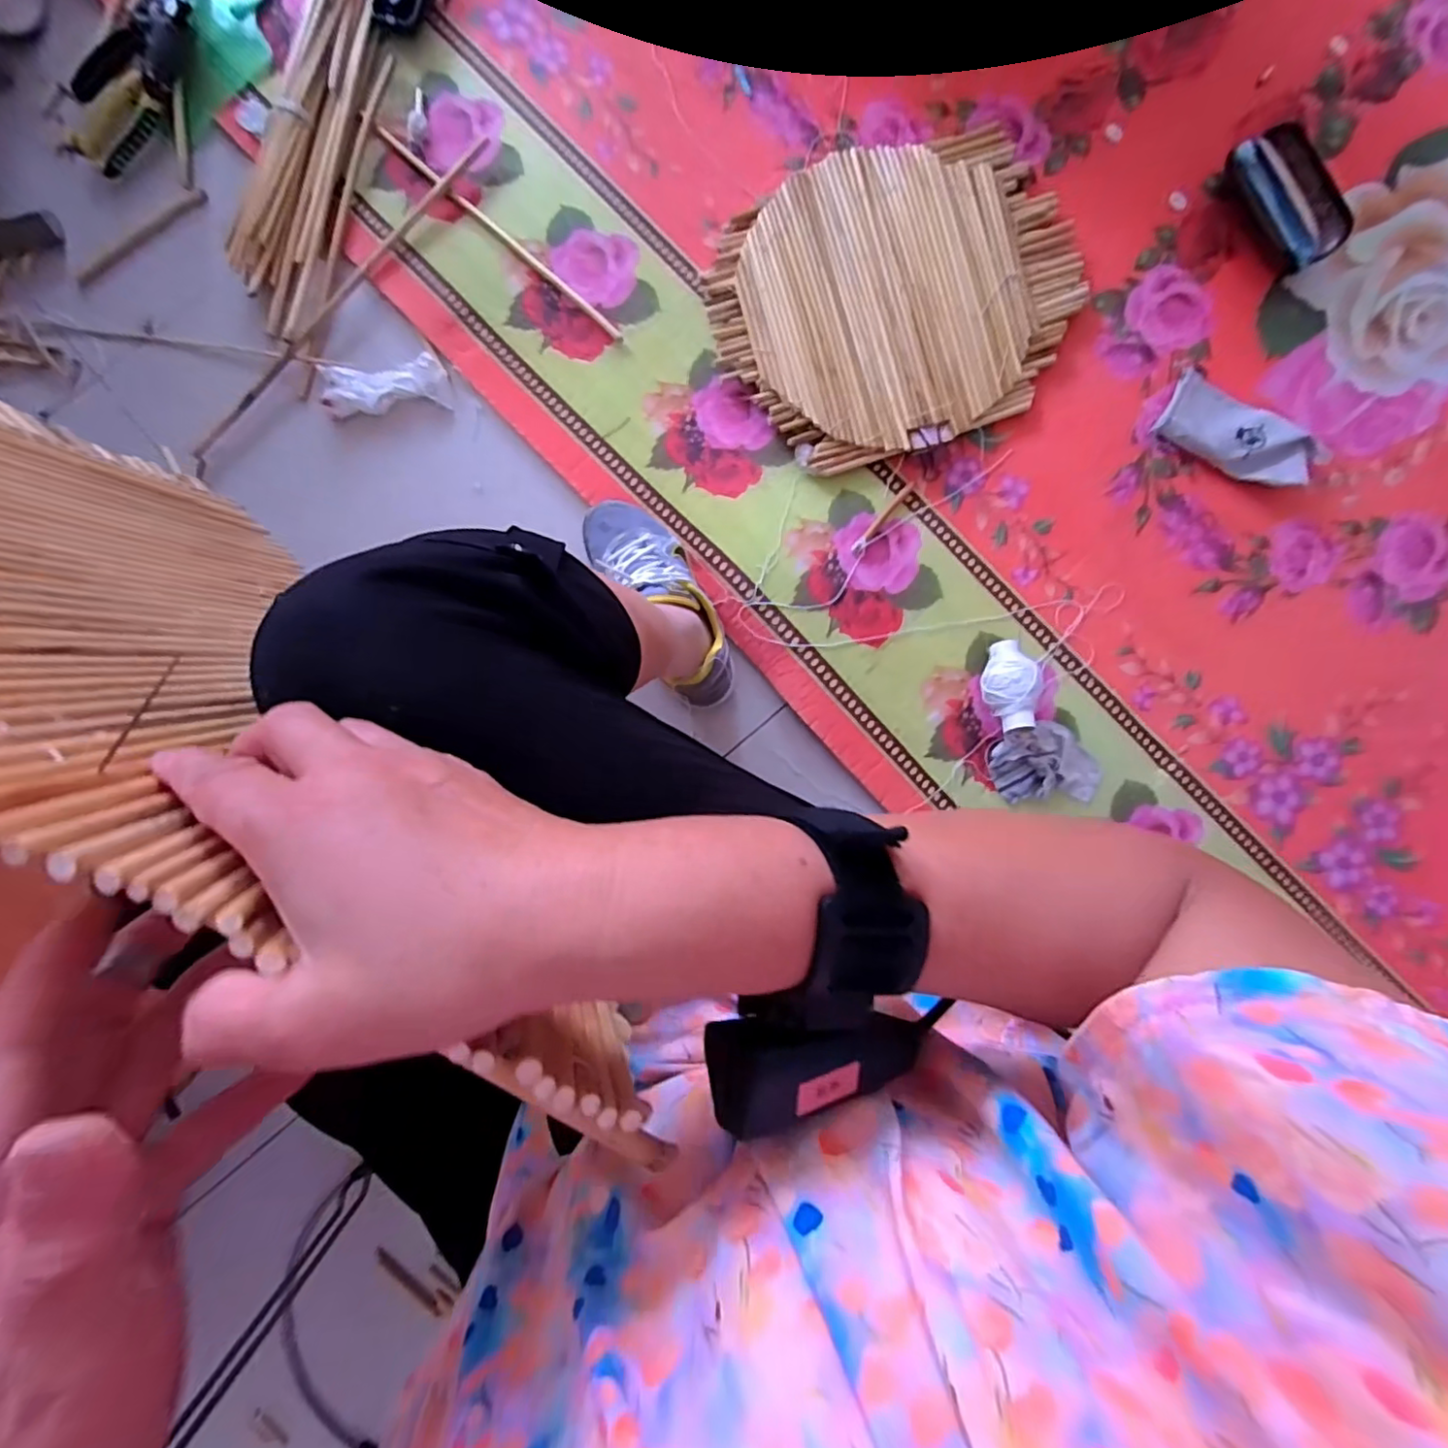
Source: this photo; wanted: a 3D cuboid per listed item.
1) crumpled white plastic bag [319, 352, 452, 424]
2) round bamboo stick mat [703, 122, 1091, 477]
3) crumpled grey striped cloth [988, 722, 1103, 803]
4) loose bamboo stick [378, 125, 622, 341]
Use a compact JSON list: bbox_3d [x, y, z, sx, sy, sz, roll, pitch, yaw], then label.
[{"bbox_3d":[-0.399,-0.395,0.721,0.143,0.021,0.063,-5,88,0],"label":"crumpled white plastic bag"},{"bbox_3d":[0.202,-0.494,0.717,0.422,0.026,0.340,-16,88,-1],"label":"round bamboo stick mat"},{"bbox_3d":[0.373,0.045,0.714,0.126,0.016,0.089,-2,88,0],"label":"crumpled grey striped cloth"},{"bbox_3d":[-0.260,-0.573,0.720,0.364,0.011,0.011,41,88,1],"label":"loose bamboo stick"}]

